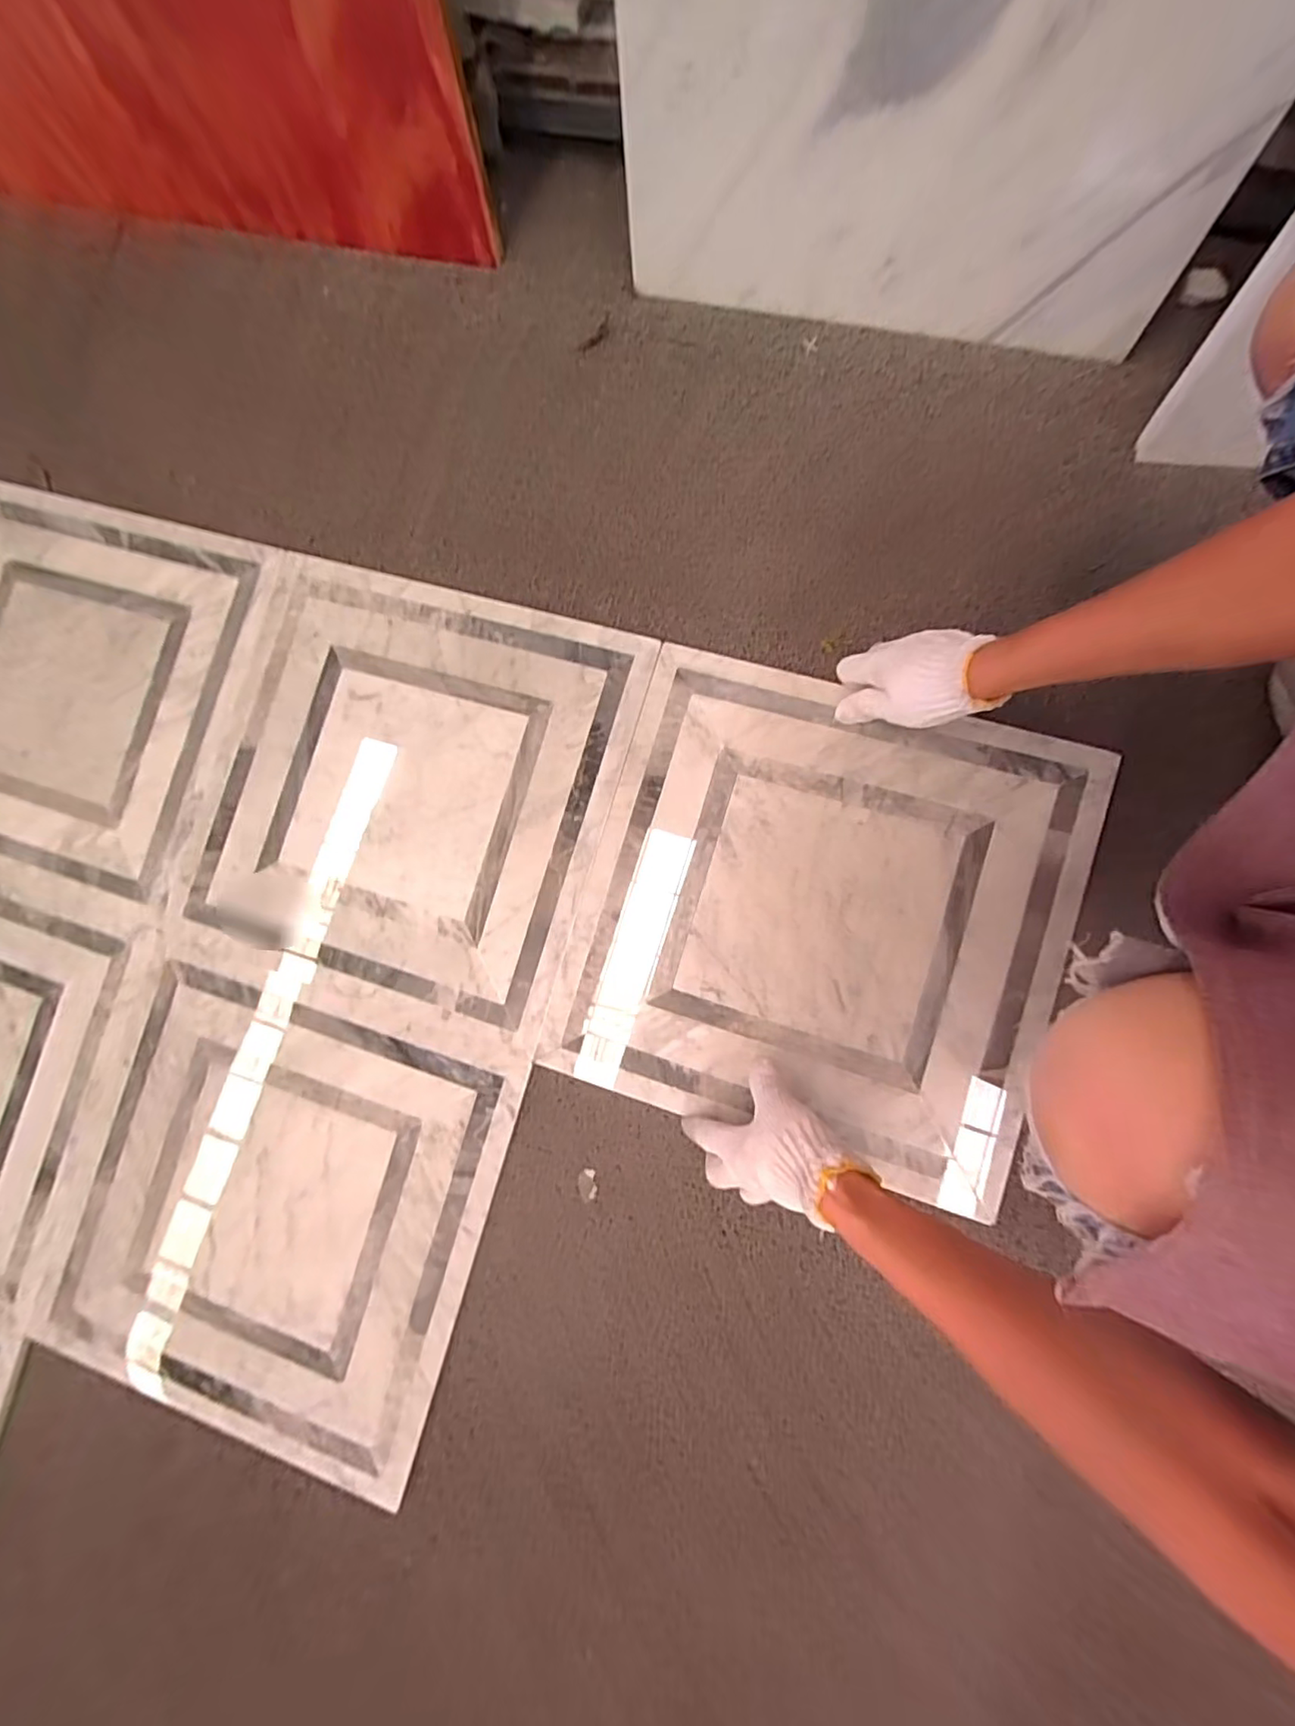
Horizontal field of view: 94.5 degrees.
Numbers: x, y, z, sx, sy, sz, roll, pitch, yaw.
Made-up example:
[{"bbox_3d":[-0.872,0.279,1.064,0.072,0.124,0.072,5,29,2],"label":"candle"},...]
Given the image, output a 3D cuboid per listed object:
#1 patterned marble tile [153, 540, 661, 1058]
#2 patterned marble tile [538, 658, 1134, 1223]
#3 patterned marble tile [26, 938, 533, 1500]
[{"bbox_3d":[-0.238,-0.070,0.577,0.400,0.008,0.396,16,87,9],"label":"patterned marble tile"},{"bbox_3d":[0.146,0.043,0.517,0.394,0.011,0.385,16,87,8],"label":"patterned marble tile"},{"bbox_3d":[-0.352,0.317,0.560,0.396,0.009,0.397,16,88,8],"label":"patterned marble tile"}]

